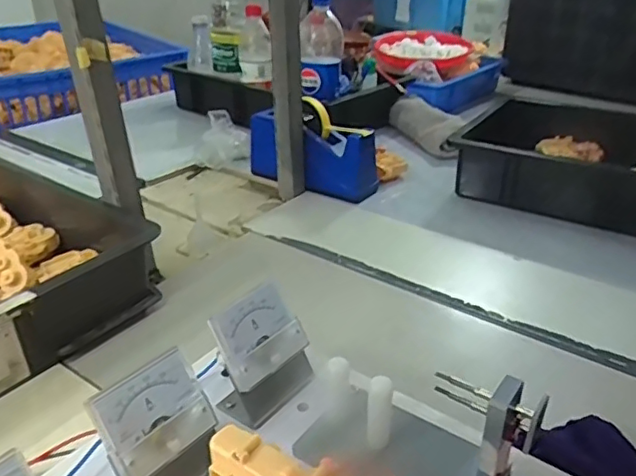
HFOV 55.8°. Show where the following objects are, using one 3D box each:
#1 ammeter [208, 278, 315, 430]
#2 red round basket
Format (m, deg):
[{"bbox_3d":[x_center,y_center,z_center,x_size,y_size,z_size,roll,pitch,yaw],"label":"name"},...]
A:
[{"bbox_3d":[-0.037,0.083,0.422,0.051,0.072,0.069,18,33,28],"label":"ammeter"},{"bbox_3d":[0.263,-0.478,1.520,0.247,0.060,0.284,4,29,9],"label":"red round basket"}]

